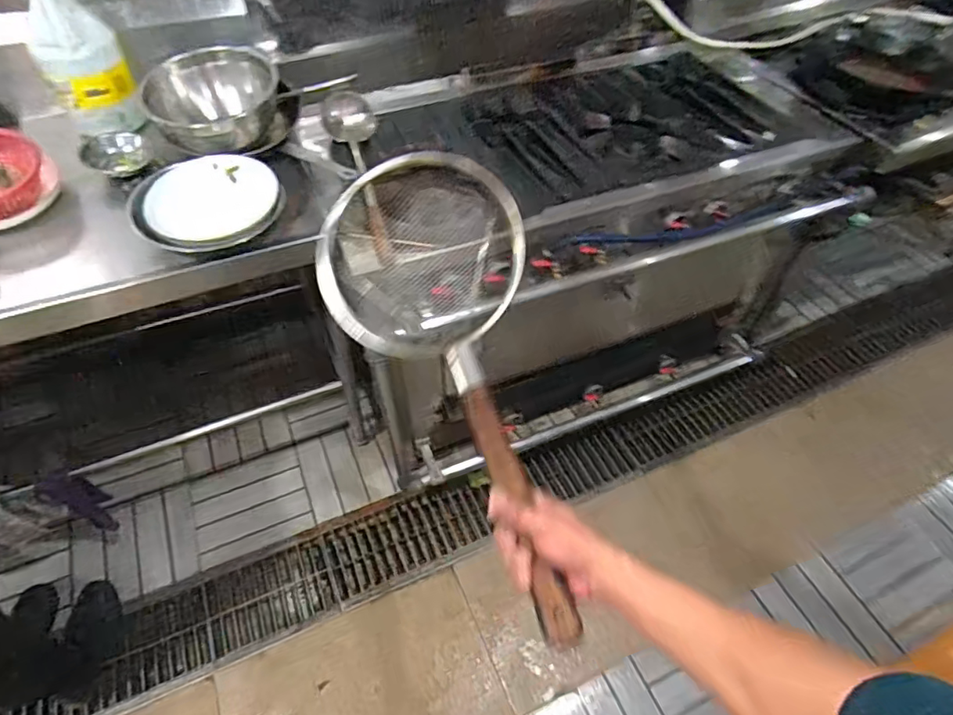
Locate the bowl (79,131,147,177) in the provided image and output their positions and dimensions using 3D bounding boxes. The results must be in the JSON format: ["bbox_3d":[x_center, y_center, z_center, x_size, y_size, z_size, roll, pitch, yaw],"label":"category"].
[{"bbox_3d":[-0.696,-0.395,1.055,0.112,0.049,0.090,-1,53,-3],"label":"bowl"}]

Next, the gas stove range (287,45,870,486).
[{"bbox_3d":[0.241,-0.332,1.566,1.189,0.773,0.770,-19,56,-16],"label":"gas stove range"}]

